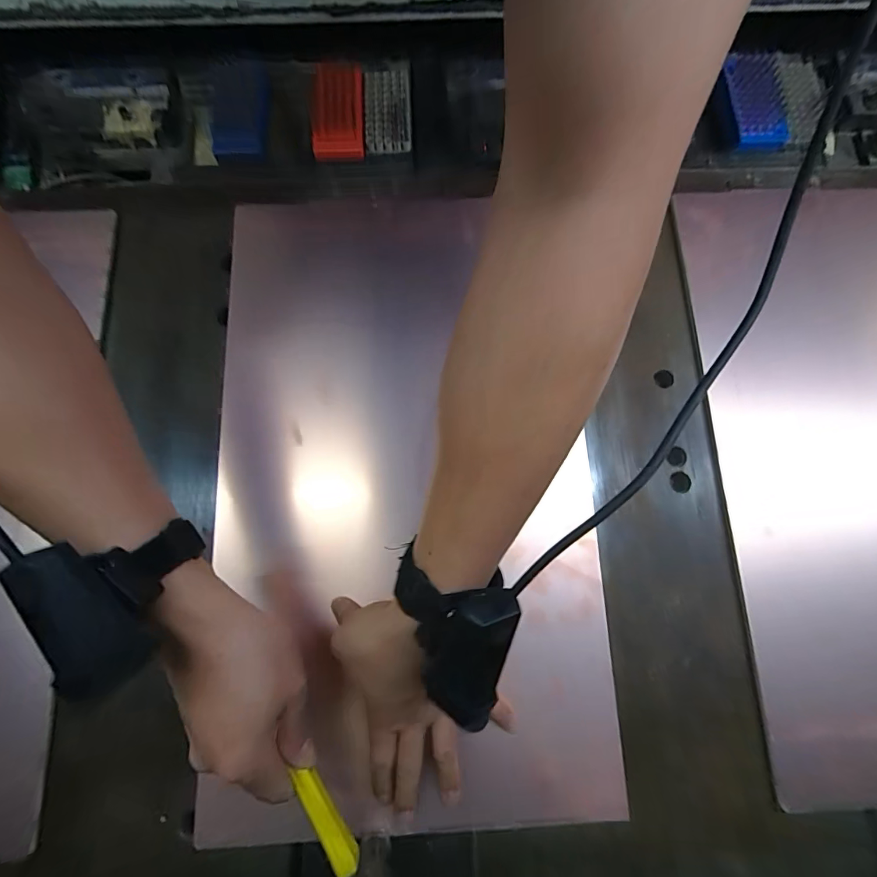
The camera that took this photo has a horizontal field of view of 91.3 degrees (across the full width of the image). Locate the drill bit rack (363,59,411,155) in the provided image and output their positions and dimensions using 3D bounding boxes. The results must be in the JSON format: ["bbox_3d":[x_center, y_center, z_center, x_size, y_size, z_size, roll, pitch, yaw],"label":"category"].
[{"bbox_3d":[-0.059,-0.382,0.490,0.052,0.013,0.124,-3,78,-1],"label":"drill bit rack"}]

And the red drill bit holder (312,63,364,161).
[{"bbox_3d":[-0.112,-0.365,0.478,0.053,0.025,0.108,-2,78,-1],"label":"red drill bit holder"}]

